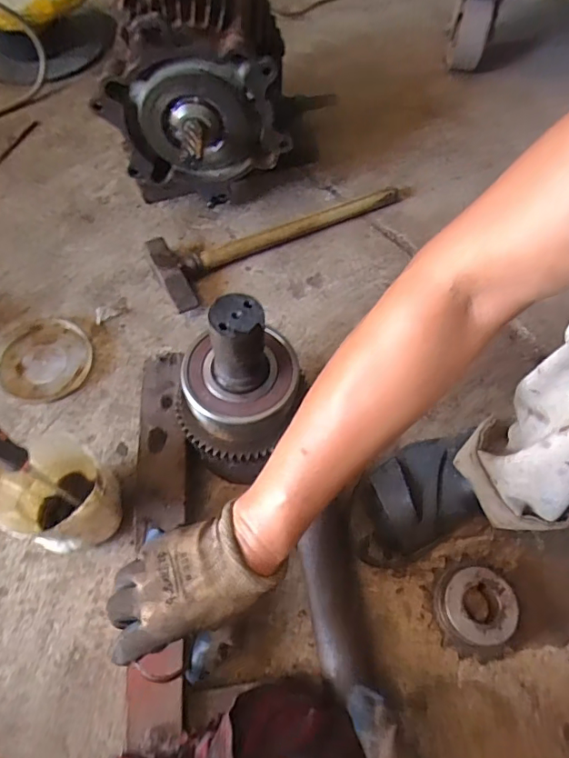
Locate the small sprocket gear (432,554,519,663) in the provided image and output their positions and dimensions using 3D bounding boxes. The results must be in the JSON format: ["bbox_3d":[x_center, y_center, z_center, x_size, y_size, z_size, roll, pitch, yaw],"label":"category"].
[{"bbox_3d":[0.195,0.227,0.512,0.077,0.031,0.094,12,62,3],"label":"small sprocket gear"}]

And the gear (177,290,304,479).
[{"bbox_3d":[-0.037,-0.005,0.455,0.108,0.153,0.114,31,64,12],"label":"gear"}]

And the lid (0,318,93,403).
[{"bbox_3d":[-0.303,-0.027,0.642,0.109,0.007,0.116,-12,63,-10],"label":"lid"}]

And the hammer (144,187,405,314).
[{"bbox_3d":[0.002,-0.215,0.746,0.398,0.033,0.113,-27,66,-17],"label":"hammer"}]

